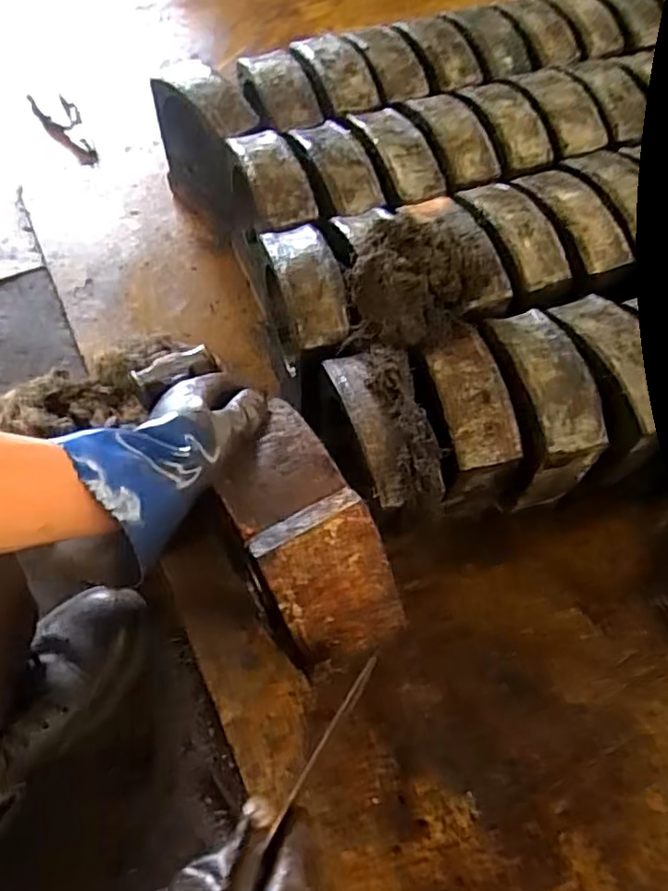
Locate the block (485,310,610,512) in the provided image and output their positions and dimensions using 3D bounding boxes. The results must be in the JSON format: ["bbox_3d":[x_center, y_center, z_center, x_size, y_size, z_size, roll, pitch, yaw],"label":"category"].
[{"bbox_3d":[0.196,-0.038,0.641,0.075,0.128,0.163,-8,62,-7],"label":"block"}]

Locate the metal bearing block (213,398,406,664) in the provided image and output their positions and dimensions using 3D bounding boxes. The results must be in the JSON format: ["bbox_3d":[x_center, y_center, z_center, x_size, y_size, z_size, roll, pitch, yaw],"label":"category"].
[{"bbox_3d":[-0.021,0.065,0.477,0.085,0.064,0.195,-26,84,-12],"label":"metal bearing block"}]

